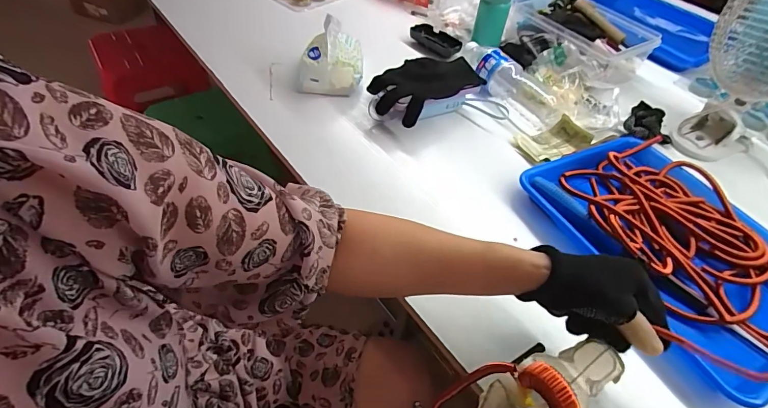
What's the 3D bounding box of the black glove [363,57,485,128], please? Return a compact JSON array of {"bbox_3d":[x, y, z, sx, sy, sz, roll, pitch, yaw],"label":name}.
[{"bbox_3d":[0.068,-0.188,0.647,0.192,0.044,0.105,-29,58,-27],"label":"black glove"}]

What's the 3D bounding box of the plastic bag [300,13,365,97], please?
[{"bbox_3d":[-0.085,-0.248,0.673,0.098,0.087,0.114,5,49,-1],"label":"plastic bag"}]

